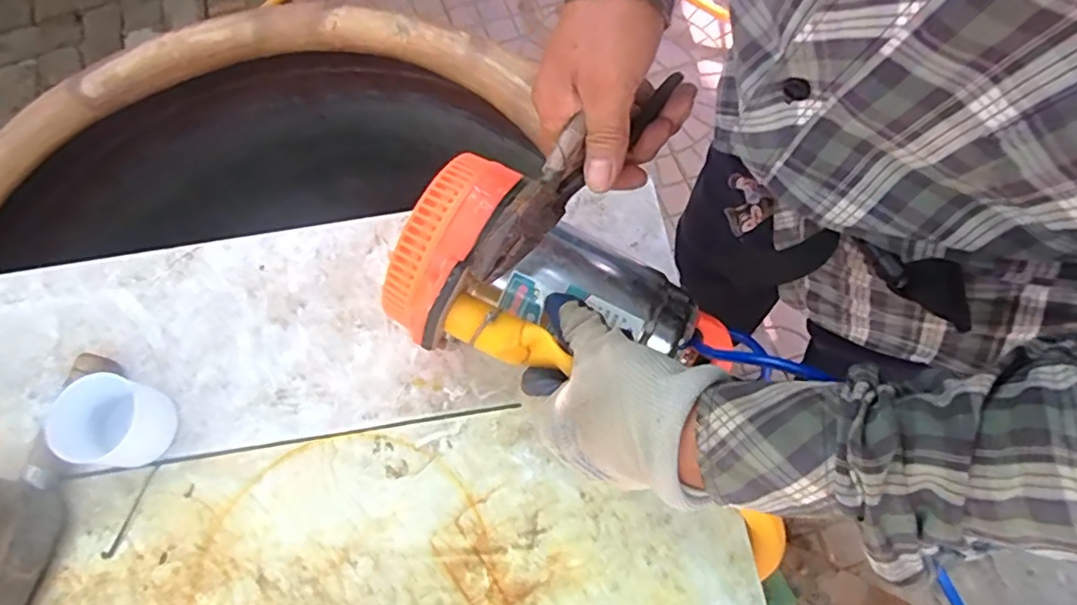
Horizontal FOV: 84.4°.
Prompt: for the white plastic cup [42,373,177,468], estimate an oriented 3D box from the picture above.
[{"bbox_3d":[-0.322,0.091,0.453,0.054,0.060,0.064,10,71,6],"label":"white plastic cup"}]

